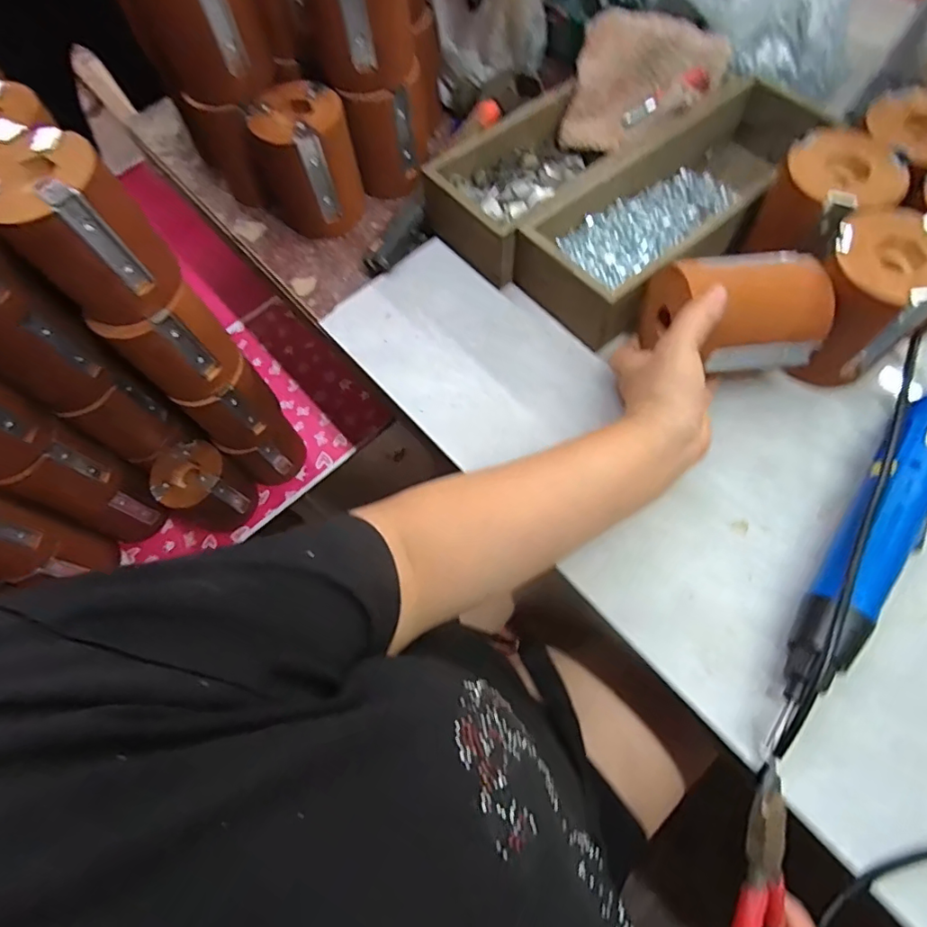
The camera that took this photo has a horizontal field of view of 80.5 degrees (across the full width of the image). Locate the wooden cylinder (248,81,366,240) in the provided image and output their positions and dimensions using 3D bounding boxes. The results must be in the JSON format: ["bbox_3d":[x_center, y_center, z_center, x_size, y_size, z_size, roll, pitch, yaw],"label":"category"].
[{"bbox_3d":[-0.141,-0.272,0.500,0.083,0.099,0.083,-20,68,-6],"label":"wooden cylinder"}]

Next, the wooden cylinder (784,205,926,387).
[{"bbox_3d":[0.283,-0.117,0.391,0.077,0.097,0.077,-2,67,4],"label":"wooden cylinder"}]

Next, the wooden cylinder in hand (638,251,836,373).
[{"bbox_3d":[0.187,-0.104,0.370,0.110,0.059,0.062,3,67,1],"label":"wooden cylinder in hand"}]

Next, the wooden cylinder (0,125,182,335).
[{"bbox_3d":[-0.265,-0.159,0.382,0.076,0.100,0.076,36,74,17],"label":"wooden cylinder"}]

